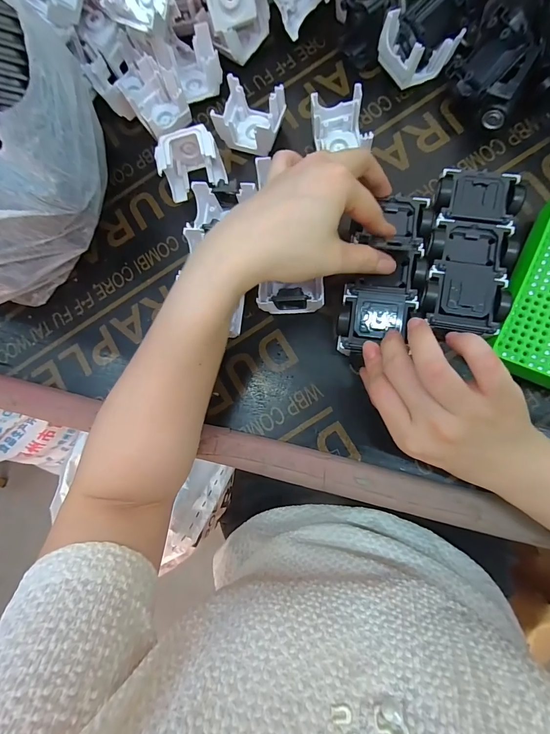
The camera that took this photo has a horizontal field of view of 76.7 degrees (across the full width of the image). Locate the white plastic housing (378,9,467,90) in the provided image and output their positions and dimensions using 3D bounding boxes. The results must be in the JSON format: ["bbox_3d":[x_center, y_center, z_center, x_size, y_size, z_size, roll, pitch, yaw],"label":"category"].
[{"bbox_3d":[0.128,-0.279,0.315,0.069,0.048,0.038,13,85,12],"label":"white plastic housing"}]

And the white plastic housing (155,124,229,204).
[{"bbox_3d":[-0.081,-0.191,0.324,0.058,0.040,0.039,-25,79,6],"label":"white plastic housing"}]

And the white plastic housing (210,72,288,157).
[{"bbox_3d":[-0.023,-0.230,0.325,0.058,0.036,0.049,17,86,12],"label":"white plastic housing"}]

